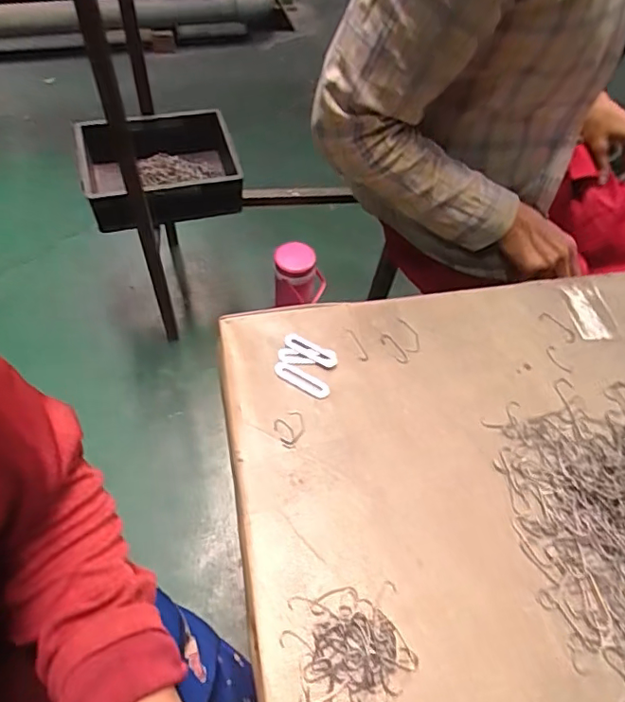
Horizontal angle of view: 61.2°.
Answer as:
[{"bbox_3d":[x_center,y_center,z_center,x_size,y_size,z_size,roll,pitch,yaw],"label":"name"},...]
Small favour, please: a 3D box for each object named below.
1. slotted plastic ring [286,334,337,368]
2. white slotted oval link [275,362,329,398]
[{"bbox_3d":[-0.002,-0.001,0.508,0.053,0.004,0.017,22,57,11],"label":"slotted plastic ring"},{"bbox_3d":[-0.010,0.027,0.490,0.055,0.004,0.017,27,58,14],"label":"white slotted oval link"}]

